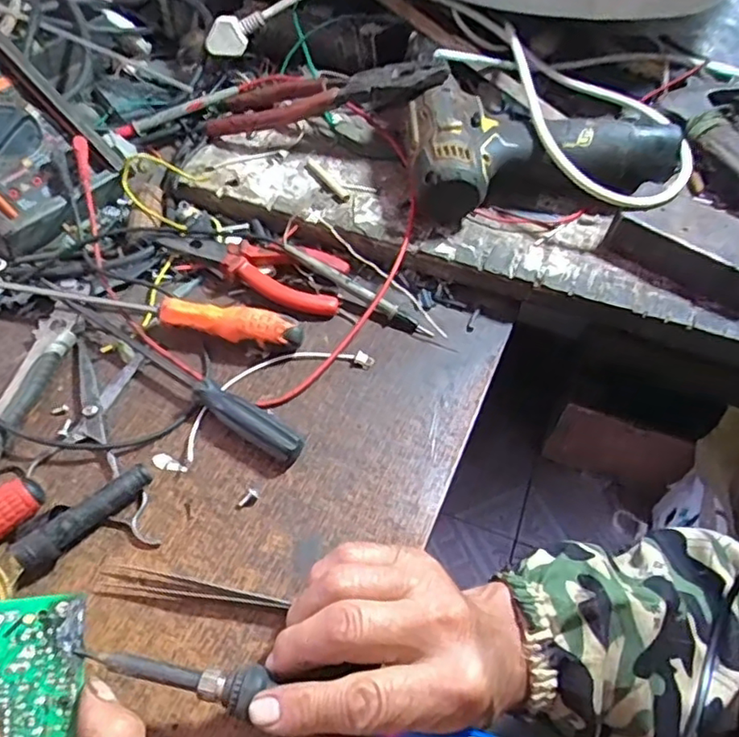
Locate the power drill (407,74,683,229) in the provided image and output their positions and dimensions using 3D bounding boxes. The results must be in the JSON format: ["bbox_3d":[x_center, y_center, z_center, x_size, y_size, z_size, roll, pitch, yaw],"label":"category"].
[{"bbox_3d":[0.133,-0.162,0.473,0.204,0.054,0.112,2,56,0],"label":"power drill"}]

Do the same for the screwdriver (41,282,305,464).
[{"bbox_3d":[-0.127,-0.003,0.398,0.212,0.020,0.024,32,61,19],"label":"screwdriver"}]

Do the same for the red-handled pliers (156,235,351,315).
[{"bbox_3d":[-0.081,-0.081,0.453,0.135,0.021,0.053,22,58,13],"label":"red-handled pliers"}]

